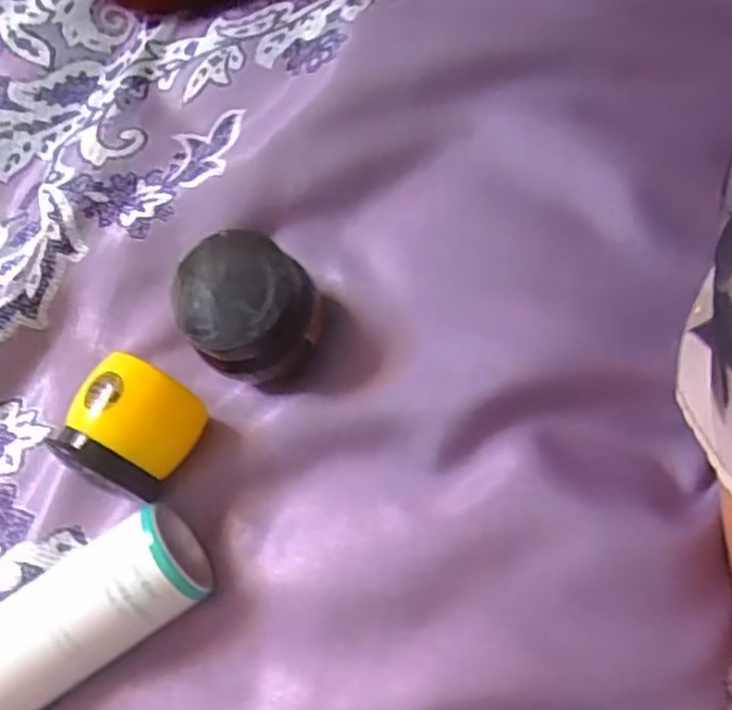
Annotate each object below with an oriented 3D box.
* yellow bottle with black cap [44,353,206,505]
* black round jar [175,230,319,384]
[{"bbox_3d":[-0.088,0.029,0.262,0.042,0.039,0.044,27,75,8],"label":"yellow bottle with black cap"},{"bbox_3d":[-0.047,-0.017,0.266,0.051,0.040,0.048,42,78,12],"label":"black round jar"}]

